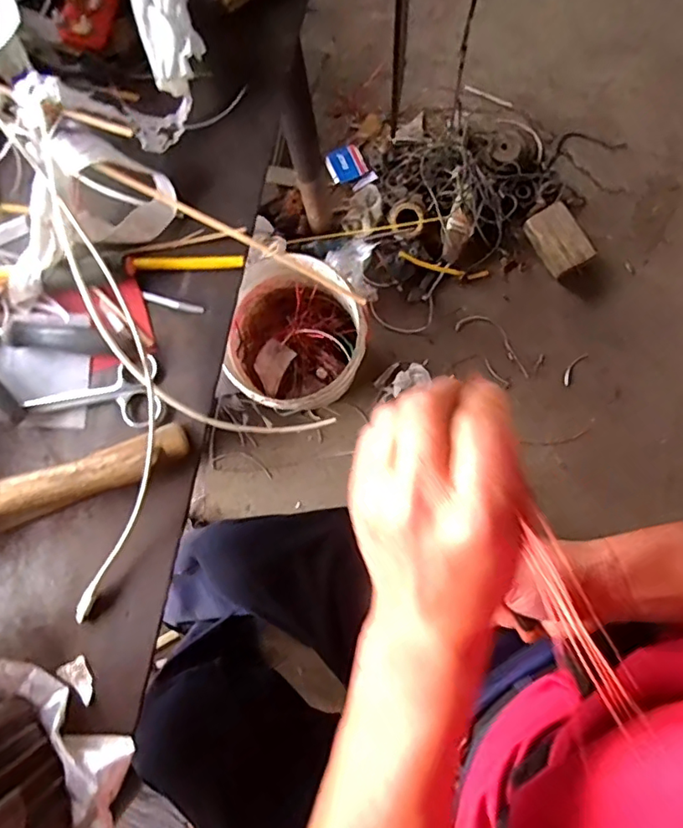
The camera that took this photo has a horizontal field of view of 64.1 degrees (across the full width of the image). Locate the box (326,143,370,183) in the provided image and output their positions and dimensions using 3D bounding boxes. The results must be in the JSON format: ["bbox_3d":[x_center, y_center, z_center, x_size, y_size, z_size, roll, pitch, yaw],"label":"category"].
[{"bbox_3d":[0.011,-0.515,1.125,0.069,0.012,0.073,-23,86,5],"label":"box"}]

